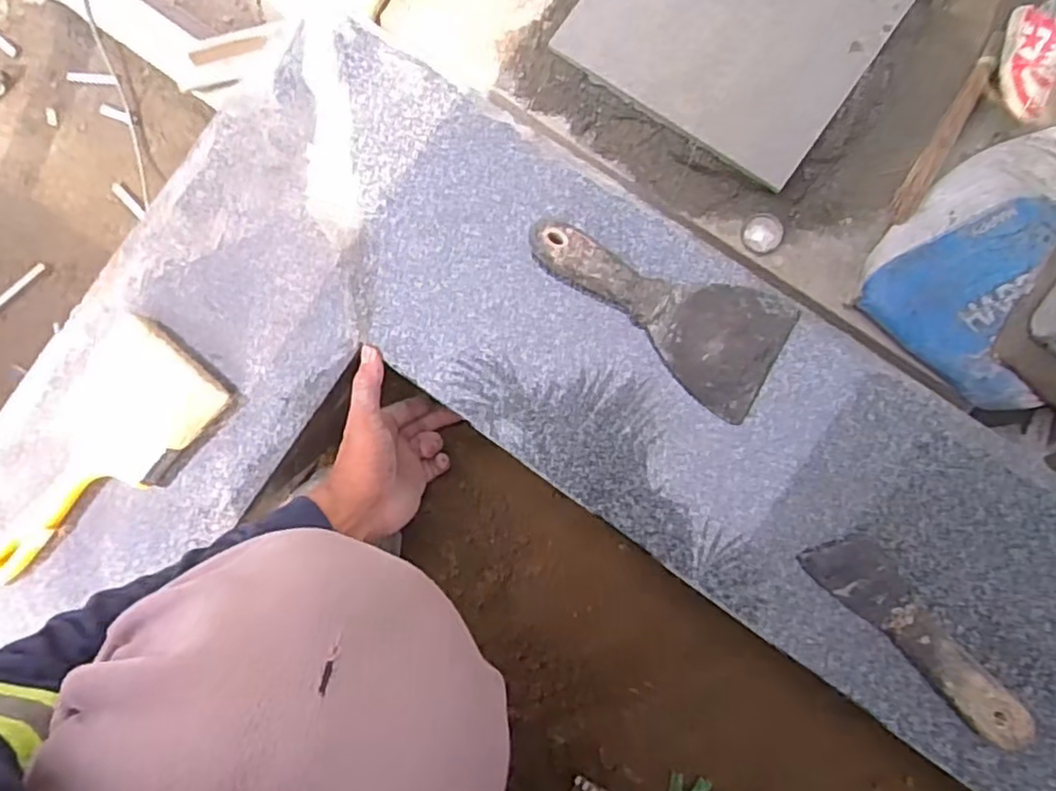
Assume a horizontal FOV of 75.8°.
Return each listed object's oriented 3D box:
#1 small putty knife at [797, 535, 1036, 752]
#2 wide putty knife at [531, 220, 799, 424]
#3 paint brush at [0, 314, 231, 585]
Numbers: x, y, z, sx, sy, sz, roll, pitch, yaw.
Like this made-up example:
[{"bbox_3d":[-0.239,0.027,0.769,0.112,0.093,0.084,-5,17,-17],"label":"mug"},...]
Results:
[{"bbox_3d":[0.268,0.162,0.457,0.174,0.016,0.043,44,89,8],"label":"small putty knife"},{"bbox_3d":[0.091,-0.064,0.490,0.193,0.029,0.089,27,86,8],"label":"wide putty knife"},{"bbox_3d":[-0.340,0.047,0.524,0.098,0.030,0.218,43,88,8],"label":"paint brush"}]

